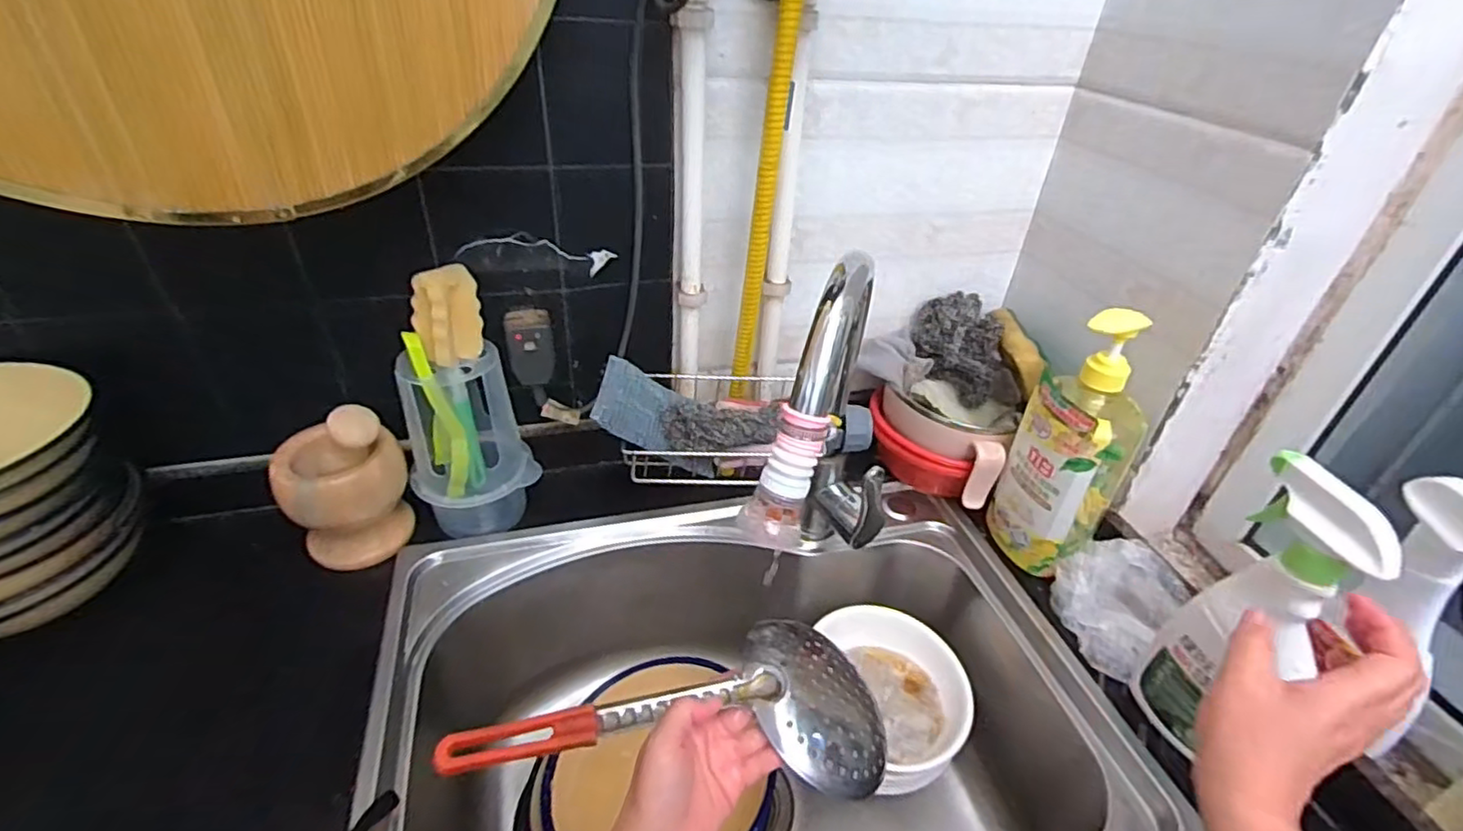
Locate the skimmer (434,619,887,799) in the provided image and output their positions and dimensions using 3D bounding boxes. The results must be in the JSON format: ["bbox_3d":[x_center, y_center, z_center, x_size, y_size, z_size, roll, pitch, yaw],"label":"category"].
[{"bbox_3d":[-0.040,0.213,0.480,0.311,0.056,0.122,1,36,-11],"label":"skimmer"}]

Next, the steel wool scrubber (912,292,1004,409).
[{"bbox_3d":[0.255,-0.078,0.741,0.098,0.103,0.070,18,38,18],"label":"steel wool scrubber"}]

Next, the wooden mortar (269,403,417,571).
[{"bbox_3d":[-0.360,0.059,0.597,0.094,0.151,0.095,18,38,18],"label":"wooden mortar"}]

